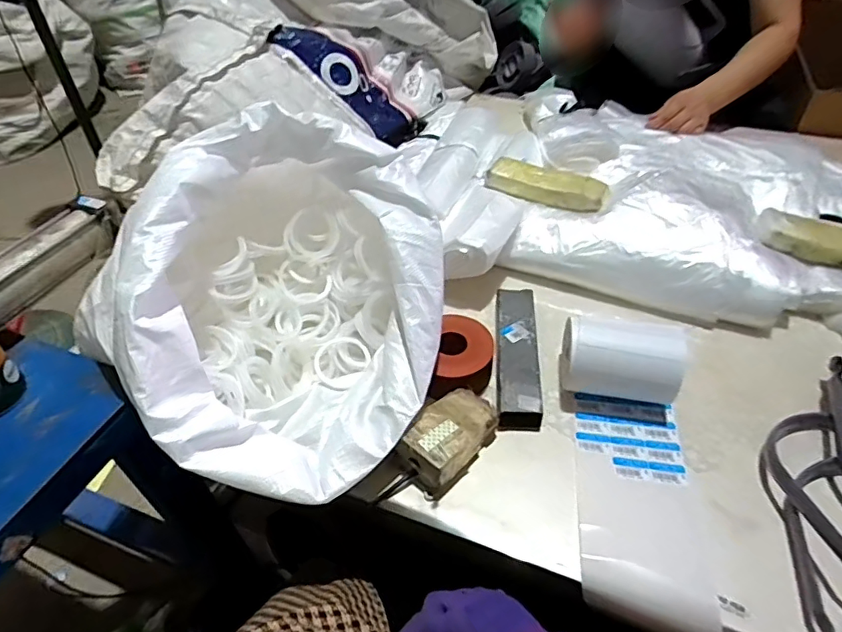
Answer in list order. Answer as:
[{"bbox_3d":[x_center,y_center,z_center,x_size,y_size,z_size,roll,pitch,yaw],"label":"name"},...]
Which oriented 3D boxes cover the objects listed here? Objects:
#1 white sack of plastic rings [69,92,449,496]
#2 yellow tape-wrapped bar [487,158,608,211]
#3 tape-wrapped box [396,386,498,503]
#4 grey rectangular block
[{"bbox_3d":[-0.142,-0.027,0.553,0.317,0.224,0.355,6,45,9],"label":"white sack of plastic rings"},{"bbox_3d":[0.188,-0.197,0.791,0.173,0.027,0.072,21,49,22],"label":"yellow tape-wrapped bar"},{"bbox_3d":[0.034,0.123,0.559,0.063,0.051,0.124,27,52,27],"label":"tape-wrapped box"},{"bbox_3d":[0.117,0.044,0.646,0.047,0.033,0.201,2,45,5],"label":"grey rectangular block"}]

